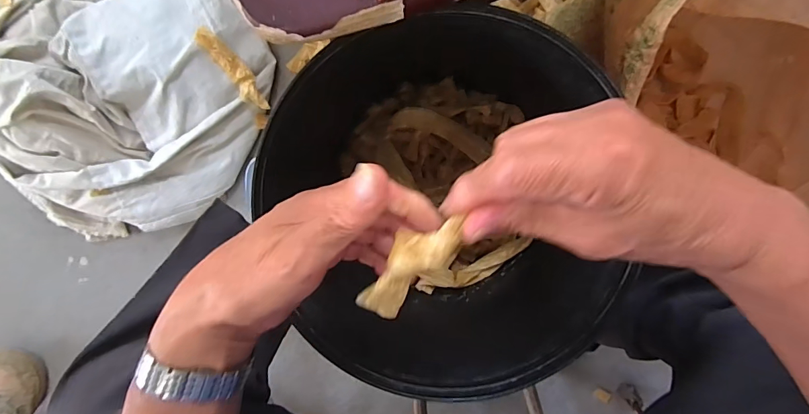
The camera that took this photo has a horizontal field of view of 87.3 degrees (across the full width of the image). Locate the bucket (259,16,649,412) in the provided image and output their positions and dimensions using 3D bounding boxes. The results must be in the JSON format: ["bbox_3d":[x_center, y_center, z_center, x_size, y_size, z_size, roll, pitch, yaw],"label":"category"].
[{"bbox_3d":[0.040,-0.006,0.461,0.276,0.283,0.314,-13,98,6],"label":"bucket"}]

